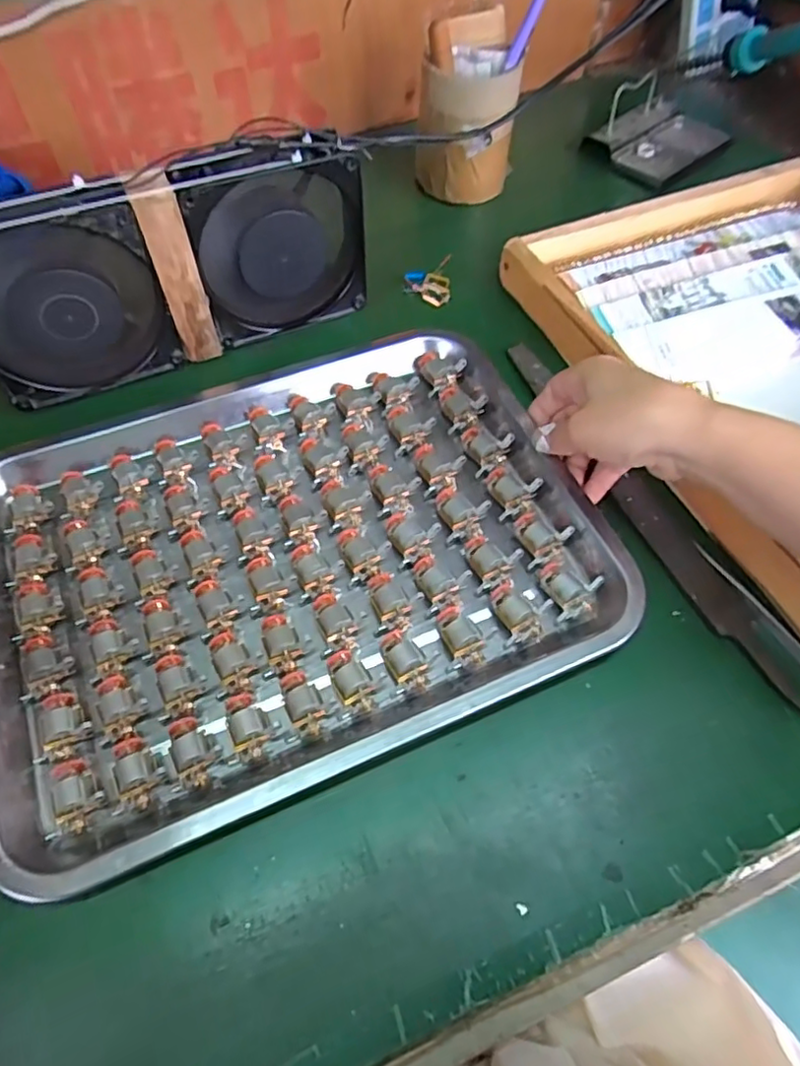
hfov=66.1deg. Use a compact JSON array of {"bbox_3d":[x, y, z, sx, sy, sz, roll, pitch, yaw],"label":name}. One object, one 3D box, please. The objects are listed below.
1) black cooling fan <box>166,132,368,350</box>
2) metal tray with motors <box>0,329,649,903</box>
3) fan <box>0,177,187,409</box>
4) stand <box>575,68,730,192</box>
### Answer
[{"bbox_3d":[-0.087,-0.208,0.435,0.117,0.124,0.044,-22,61,-12],"label":"black cooling fan"},{"bbox_3d":[-0.068,0.007,0.365,0.345,0.033,0.270,-21,63,-9],"label":"metal tray with motors"},{"bbox_3d":[-0.218,-0.152,0.400,0.122,0.118,0.047,-23,61,-12],"label":"fan"},{"bbox_3d":[0.259,-0.397,0.598,0.126,0.063,0.091,-32,64,-17],"label":"stand"}]

